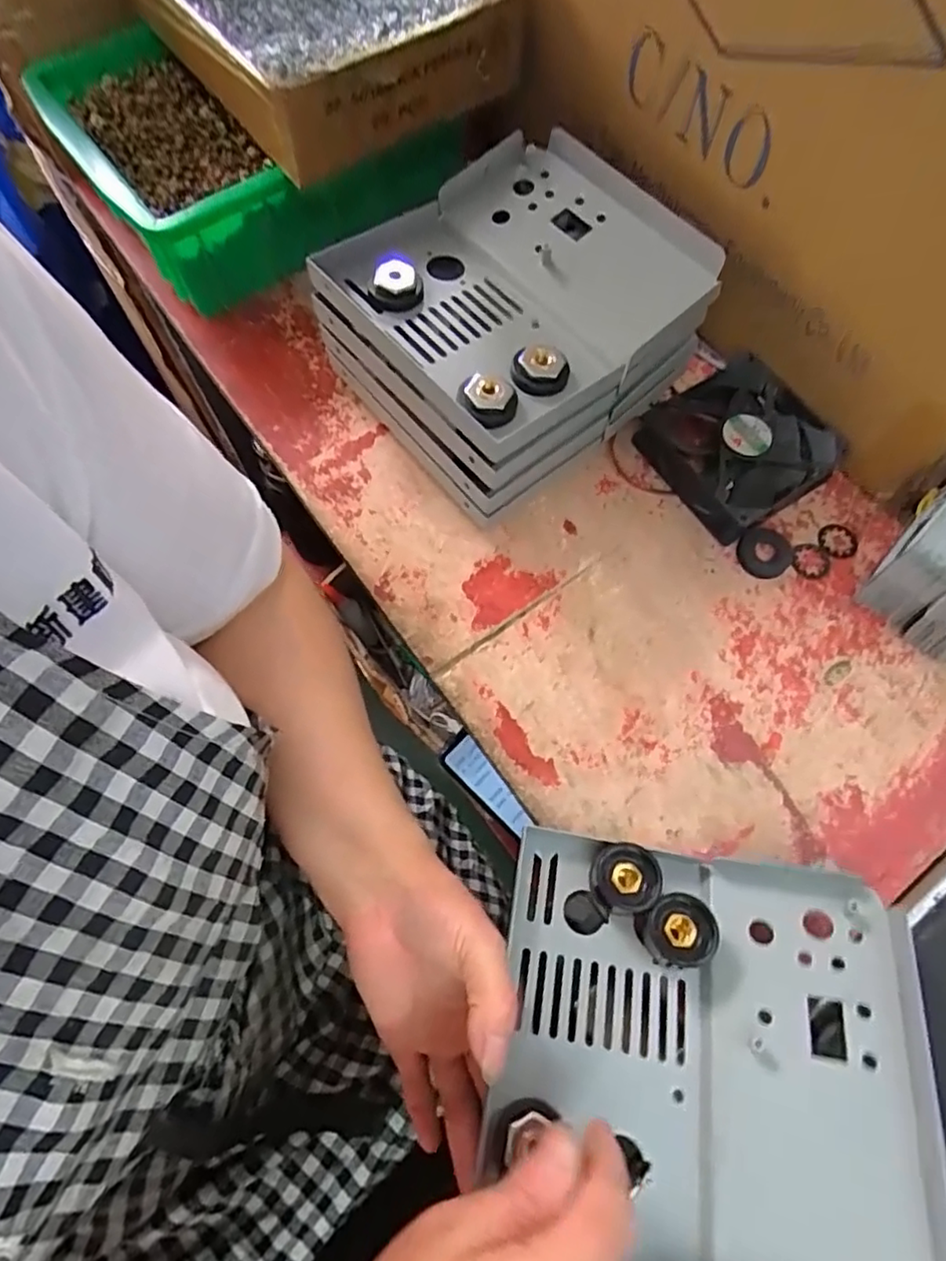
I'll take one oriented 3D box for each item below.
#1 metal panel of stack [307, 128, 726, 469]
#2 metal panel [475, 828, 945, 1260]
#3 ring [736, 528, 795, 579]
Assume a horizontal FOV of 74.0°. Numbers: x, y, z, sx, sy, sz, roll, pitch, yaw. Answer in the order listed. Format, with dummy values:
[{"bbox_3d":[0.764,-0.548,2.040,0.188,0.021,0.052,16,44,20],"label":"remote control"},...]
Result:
[{"bbox_3d":[0.024,-0.190,0.339,0.171,0.041,0.166,-37,76,-14],"label":"metal panel of stack"},{"bbox_3d":[0.098,0.176,0.266,0.170,0.042,0.152,9,67,2],"label":"metal panel"},{"bbox_3d":[0.175,-0.046,0.372,0.035,0.007,0.029,-8,71,-5],"label":"ring"}]

